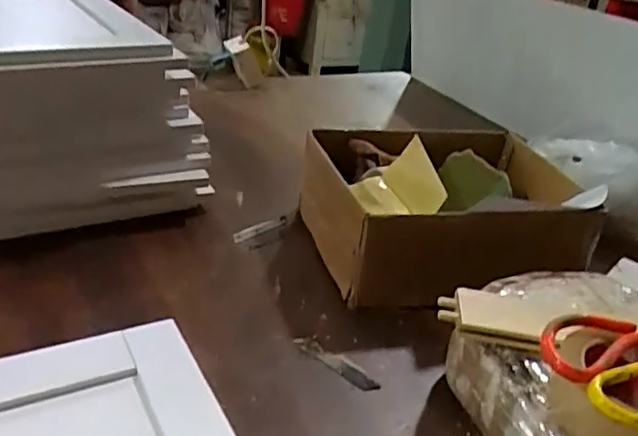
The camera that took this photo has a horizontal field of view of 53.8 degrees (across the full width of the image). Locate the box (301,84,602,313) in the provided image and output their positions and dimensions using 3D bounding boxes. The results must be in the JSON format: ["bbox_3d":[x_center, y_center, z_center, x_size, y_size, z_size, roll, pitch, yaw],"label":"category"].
[{"bbox_3d":[0.151,-0.007,0.799,0.308,0.136,0.241,-1,30,-13],"label":"box"}]

